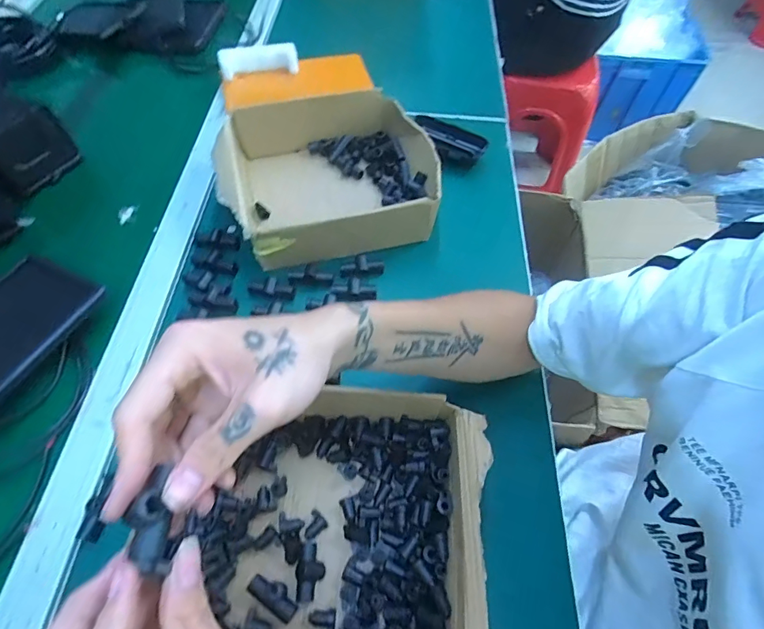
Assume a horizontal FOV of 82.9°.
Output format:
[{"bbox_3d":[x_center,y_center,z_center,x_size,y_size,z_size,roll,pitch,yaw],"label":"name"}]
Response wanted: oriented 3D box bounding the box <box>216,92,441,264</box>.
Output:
[{"bbox_3d":[-0.064,-0.177,0.529,0.247,0.076,0.218,-14,60,-9],"label":"box"}]

